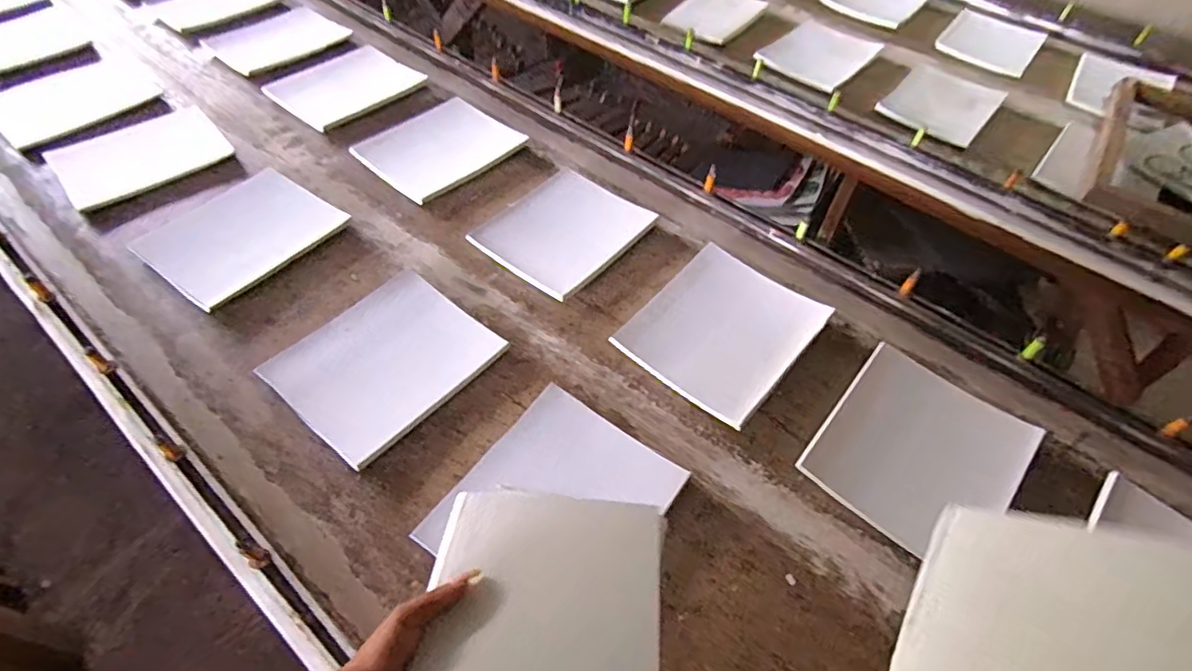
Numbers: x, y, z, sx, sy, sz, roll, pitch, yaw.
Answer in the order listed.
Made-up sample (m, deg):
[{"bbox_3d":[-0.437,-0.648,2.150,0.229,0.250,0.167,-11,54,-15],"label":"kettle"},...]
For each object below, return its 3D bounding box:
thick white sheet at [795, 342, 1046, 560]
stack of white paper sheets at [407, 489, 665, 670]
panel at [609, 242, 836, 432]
[{"bbox_3d":[0.439,0.159,0.801,0.230,0.020,0.249,35,69,23],"label":"thick white sheet"},{"bbox_3d":[-0.048,0.261,0.505,0.207,0.011,0.276,6,41,3],"label":"stack of white paper sheets"},{"bbox_3d":[0.196,-0.010,0.911,0.230,0.042,0.263,36,61,19],"label":"panel"}]

